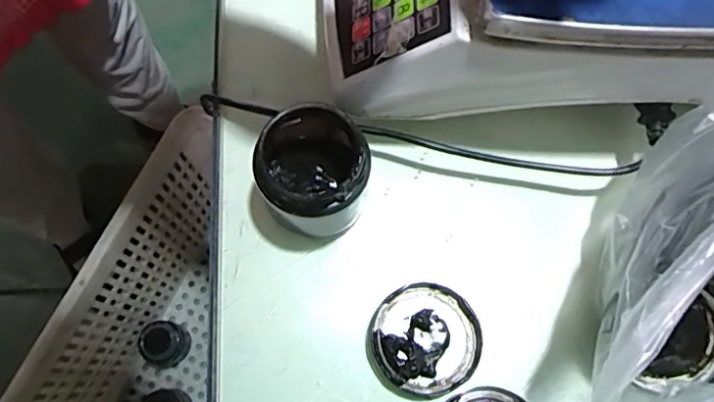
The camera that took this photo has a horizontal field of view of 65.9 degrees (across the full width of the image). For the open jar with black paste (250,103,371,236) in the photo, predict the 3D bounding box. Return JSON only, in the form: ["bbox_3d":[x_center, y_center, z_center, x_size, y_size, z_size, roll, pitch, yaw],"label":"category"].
[{"bbox_3d":[-0.025,-0.020,0.336,0.062,0.070,0.065,0,72,-1],"label":"open jar with black paste"}]

